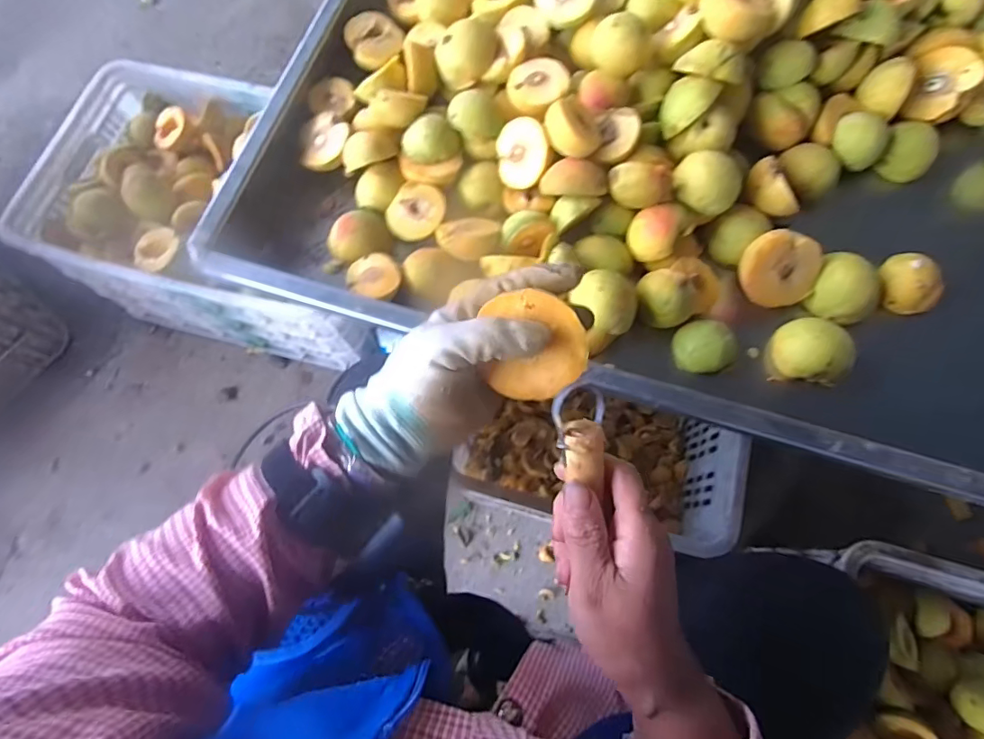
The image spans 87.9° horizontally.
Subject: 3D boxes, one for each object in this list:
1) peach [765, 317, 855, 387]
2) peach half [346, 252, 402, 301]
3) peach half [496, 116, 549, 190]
[{"bbox_3d":[0.308,-0.019,0.489,0.061,0.054,0.056,0,72,1],"label":"peach"},{"bbox_3d":[-0.116,-0.090,0.518,0.051,0.031,0.046,14,73,5],"label":"peach half"},{"bbox_3d":[0.035,-0.223,0.529,0.064,0.064,0.030,28,33,30],"label":"peach half"}]

